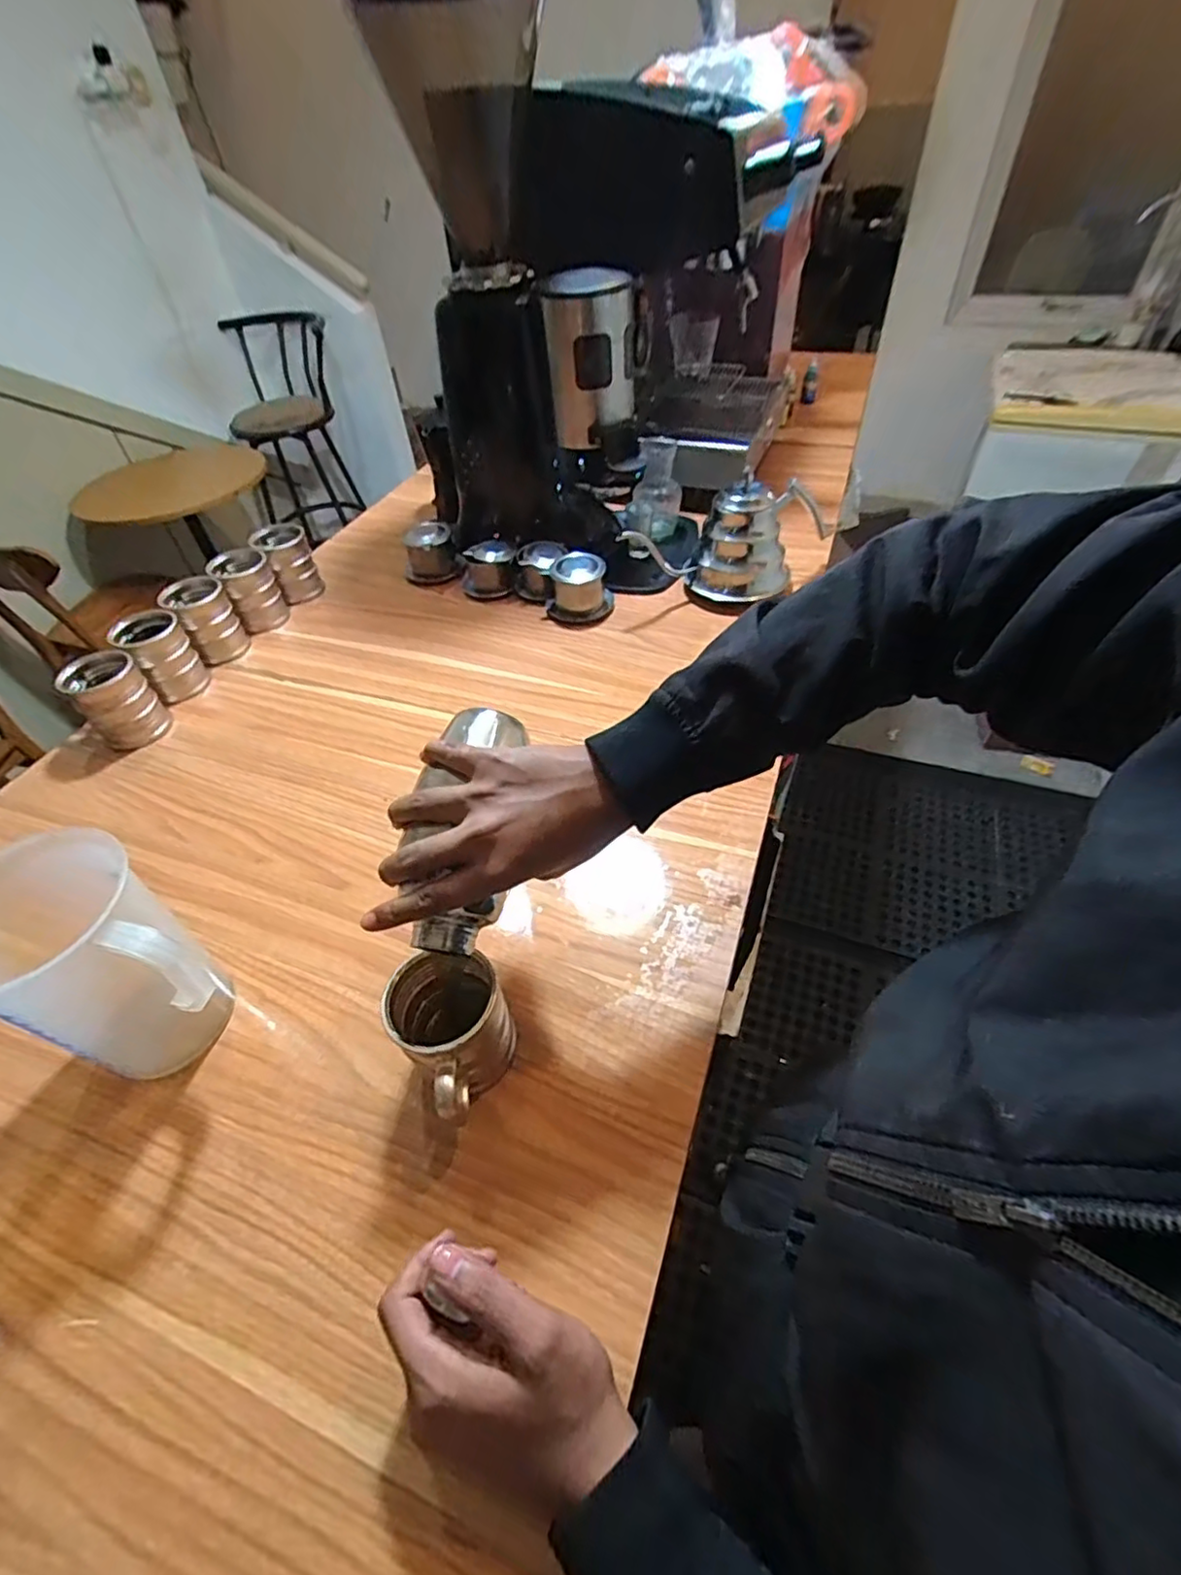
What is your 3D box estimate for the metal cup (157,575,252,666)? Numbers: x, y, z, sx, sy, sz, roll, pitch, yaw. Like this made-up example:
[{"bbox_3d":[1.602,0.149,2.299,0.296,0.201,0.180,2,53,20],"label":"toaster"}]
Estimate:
[{"bbox_3d":[-0.505,-0.219,0.823,0.070,0.091,0.075,-31,52,-20],"label":"metal cup"}]

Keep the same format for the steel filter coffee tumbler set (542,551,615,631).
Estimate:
[{"bbox_3d":[-0.018,-0.269,0.843,0.085,0.067,0.083,24,55,25],"label":"steel filter coffee tumbler set"}]

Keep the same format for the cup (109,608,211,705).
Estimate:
[{"bbox_3d":[-0.527,-0.163,0.768,0.074,0.093,0.071,-35,54,-23],"label":"cup"}]

